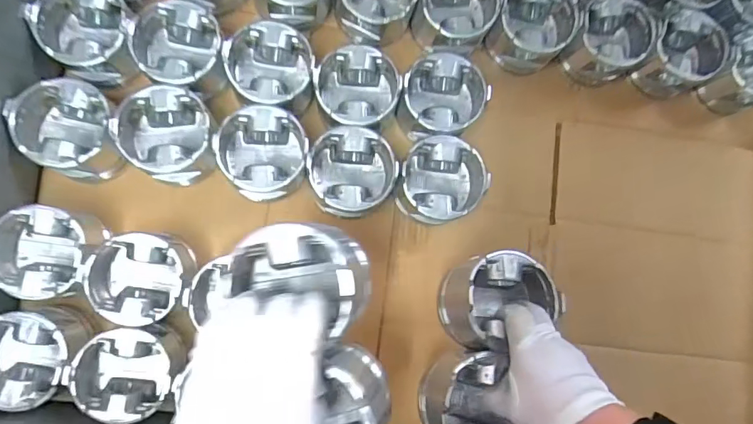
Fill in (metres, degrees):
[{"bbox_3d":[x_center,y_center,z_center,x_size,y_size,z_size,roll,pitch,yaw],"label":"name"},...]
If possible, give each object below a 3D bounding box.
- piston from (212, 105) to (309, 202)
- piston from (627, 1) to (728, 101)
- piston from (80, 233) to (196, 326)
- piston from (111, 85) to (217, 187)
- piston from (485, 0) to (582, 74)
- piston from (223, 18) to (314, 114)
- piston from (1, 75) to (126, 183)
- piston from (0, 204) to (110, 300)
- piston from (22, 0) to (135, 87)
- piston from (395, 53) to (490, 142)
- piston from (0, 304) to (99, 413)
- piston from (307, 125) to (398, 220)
[{"bbox_3d":[-0.132,-0.070,0.568,0.097,0.065,0.099,1,84,-7],"label":"piston"},{"bbox_3d":[0.431,-0.225,0.690,0.104,0.076,0.107,1,84,-7],"label":"piston"},{"bbox_3d":[-0.259,0.075,0.554,0.109,0.082,0.100,3,84,-7],"label":"piston"},{"bbox_3d":[-0.239,-0.089,0.564,0.101,0.082,0.101,1,84,-7],"label":"piston"},{"bbox_3d":[0.212,-0.256,0.665,0.098,0.086,0.104,1,84,-7],"label":"piston"},{"bbox_3d":[-0.126,-0.173,0.586,0.103,0.064,0.105,-14,86,-8],"label":"piston"},{"bbox_3d":[-0.343,-0.093,0.557,0.121,0.084,0.099,38,81,-2],"label":"piston"},{"bbox_3d":[-0.361,0.045,0.541,0.109,0.083,0.095,3,84,-7],"label":"piston"},{"bbox_3d":[-0.338,-0.213,0.568,0.098,0.076,0.104,1,84,-7],"label":"piston"},{"bbox_3d":[0.078,-0.142,0.620,0.099,0.080,0.109,38,81,-2],"label":"piston"},{"bbox_3d":[-0.375,0.157,0.536,0.105,0.075,0.101,-18,87,-8],"label":"piston"},{"bbox_3d":[-0.030,-0.046,0.580,0.098,0.074,0.101,1,84,-7],"label":"piston"}]

